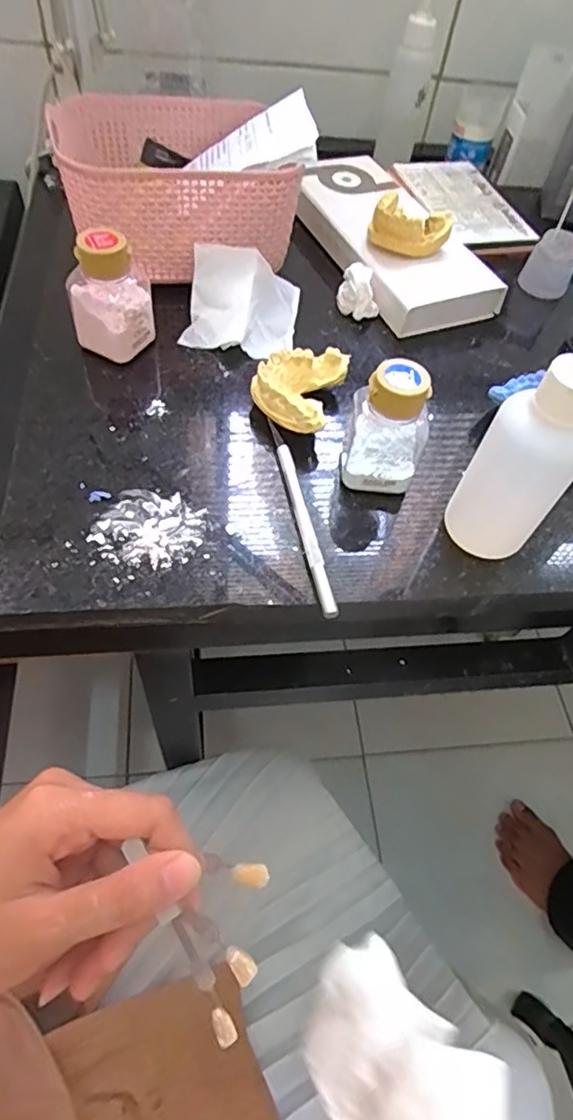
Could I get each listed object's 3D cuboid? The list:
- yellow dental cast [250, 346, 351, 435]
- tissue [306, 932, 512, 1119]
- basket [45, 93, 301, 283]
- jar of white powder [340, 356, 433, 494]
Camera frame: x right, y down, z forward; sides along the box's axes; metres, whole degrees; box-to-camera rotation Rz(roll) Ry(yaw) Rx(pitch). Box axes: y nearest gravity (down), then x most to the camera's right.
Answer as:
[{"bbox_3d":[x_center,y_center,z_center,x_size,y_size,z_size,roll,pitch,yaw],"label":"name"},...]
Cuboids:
[{"bbox_3d":[0.006,-0.110,0.377,0.052,0.023,0.067,19,56,5],"label":"yellow dental cast"},{"bbox_3d":[0.038,0.176,0.196,0.050,0.059,0.076,-36,62,-23],"label":"tissue"},{"bbox_3d":[-0.084,-0.269,0.433,0.155,0.085,0.128,-9,58,-12],"label":"basket"},{"bbox_3d":[0.057,-0.073,0.333,0.045,0.074,0.040,16,56,4],"label":"jar of white powder"}]

